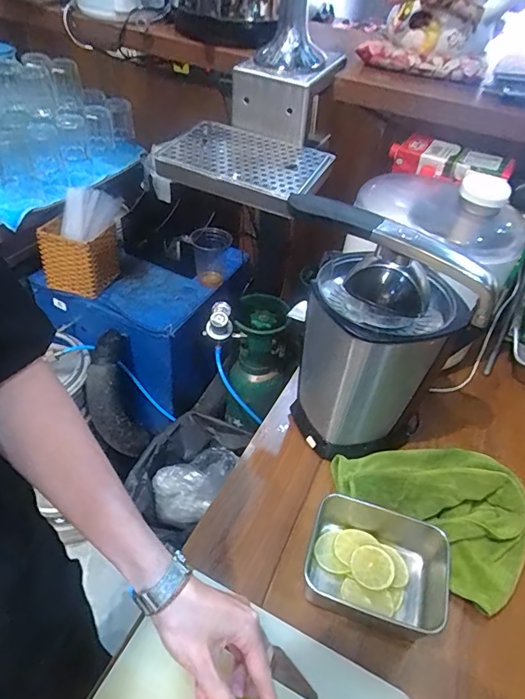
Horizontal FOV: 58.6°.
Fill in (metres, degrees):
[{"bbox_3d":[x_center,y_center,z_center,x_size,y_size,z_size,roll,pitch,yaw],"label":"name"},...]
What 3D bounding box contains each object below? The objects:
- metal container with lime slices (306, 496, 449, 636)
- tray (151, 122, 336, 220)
[{"bbox_3d":[0.123,0.222,0.484,0.151,0.059,0.106,19,44,13],"label":"metal container with lime slices"},{"bbox_3d":[-0.030,-0.282,0.716,0.244,0.050,0.154,21,45,15],"label":"tray"}]

